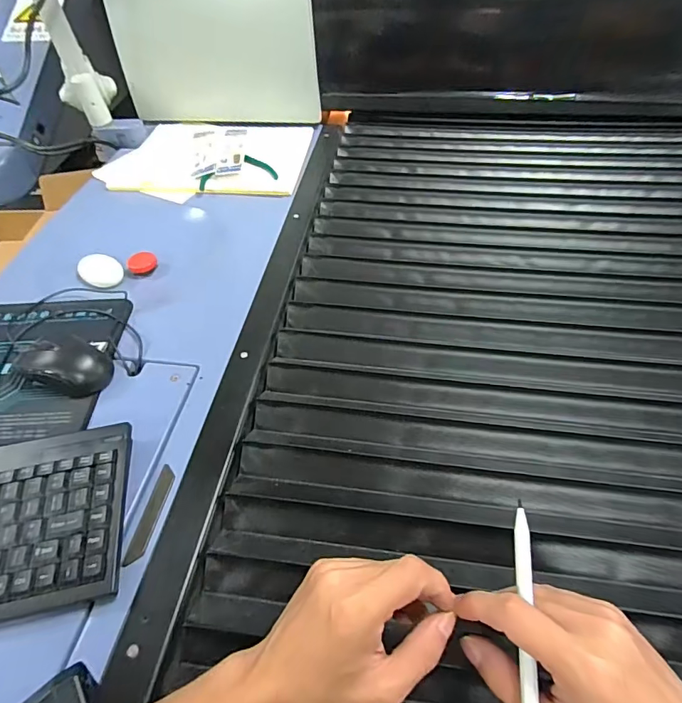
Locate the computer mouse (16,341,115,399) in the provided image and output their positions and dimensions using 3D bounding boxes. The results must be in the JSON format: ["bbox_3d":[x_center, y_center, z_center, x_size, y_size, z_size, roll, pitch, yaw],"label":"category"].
[{"bbox_3d":[-0.294,0.010,0.478,0.101,0.033,0.058,16,53,16],"label":"computer mouse"}]

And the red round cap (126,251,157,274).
[{"bbox_3d":[-0.292,-0.131,0.657,0.040,0.015,0.040,-1,50,1],"label":"red round cap"}]

